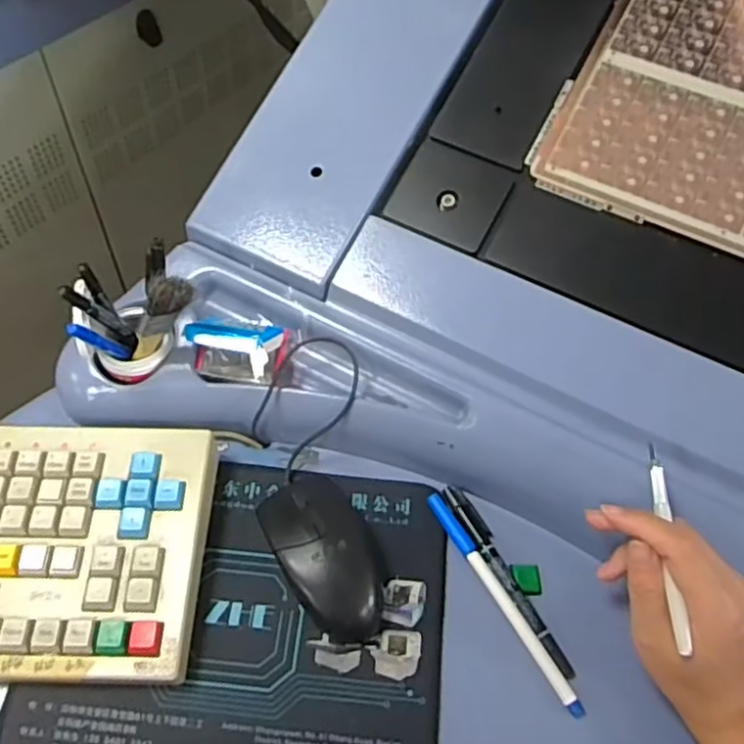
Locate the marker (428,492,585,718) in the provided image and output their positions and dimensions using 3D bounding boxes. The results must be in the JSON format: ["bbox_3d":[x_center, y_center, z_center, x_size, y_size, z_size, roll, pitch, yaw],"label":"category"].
[{"bbox_3d":[0.084,0.148,0.449,0.010,0.010,0.160,-25,60,-20],"label":"marker"}]

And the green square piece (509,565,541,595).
[{"bbox_3d":[0.104,0.140,0.464,0.021,0.006,0.020,2,55,-3],"label":"green square piece"}]

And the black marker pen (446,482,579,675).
[{"bbox_3d":[0.089,0.136,0.459,0.016,0.008,0.141,-22,59,-19],"label":"black marker pen"}]

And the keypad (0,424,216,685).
[{"bbox_3d":[-0.190,0.109,0.437,0.160,0.029,0.158,3,55,-3],"label":"keypad"}]

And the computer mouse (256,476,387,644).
[{"bbox_3d":[-0.028,0.118,0.448,0.060,0.035,0.107,-29,62,-22],"label":"computer mouse"}]

